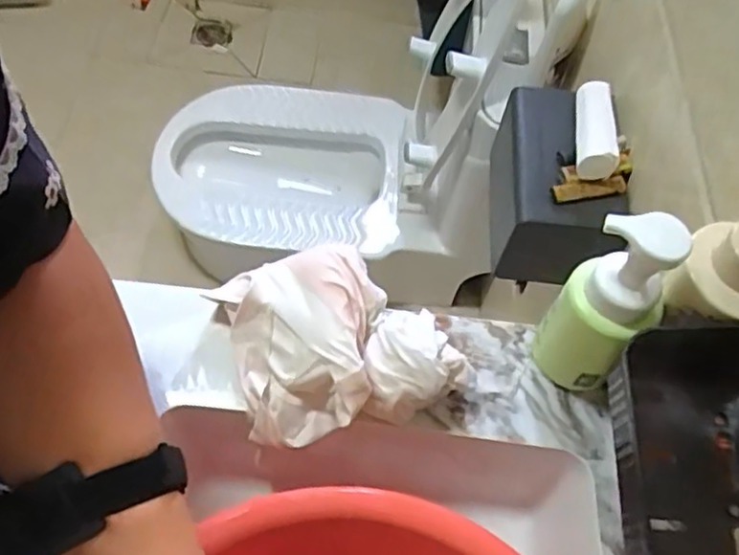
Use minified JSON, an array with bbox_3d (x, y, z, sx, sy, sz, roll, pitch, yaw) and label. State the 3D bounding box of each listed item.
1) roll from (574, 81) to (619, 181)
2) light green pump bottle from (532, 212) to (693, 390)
[{"bbox_3d":[0.244,-0.163,0.715,0.044,0.029,0.130,10,59,2],"label":"roll"},{"bbox_3d":[0.158,0.021,0.454,0.061,0.161,0.047,37,63,17],"label":"light green pump bottle"}]

